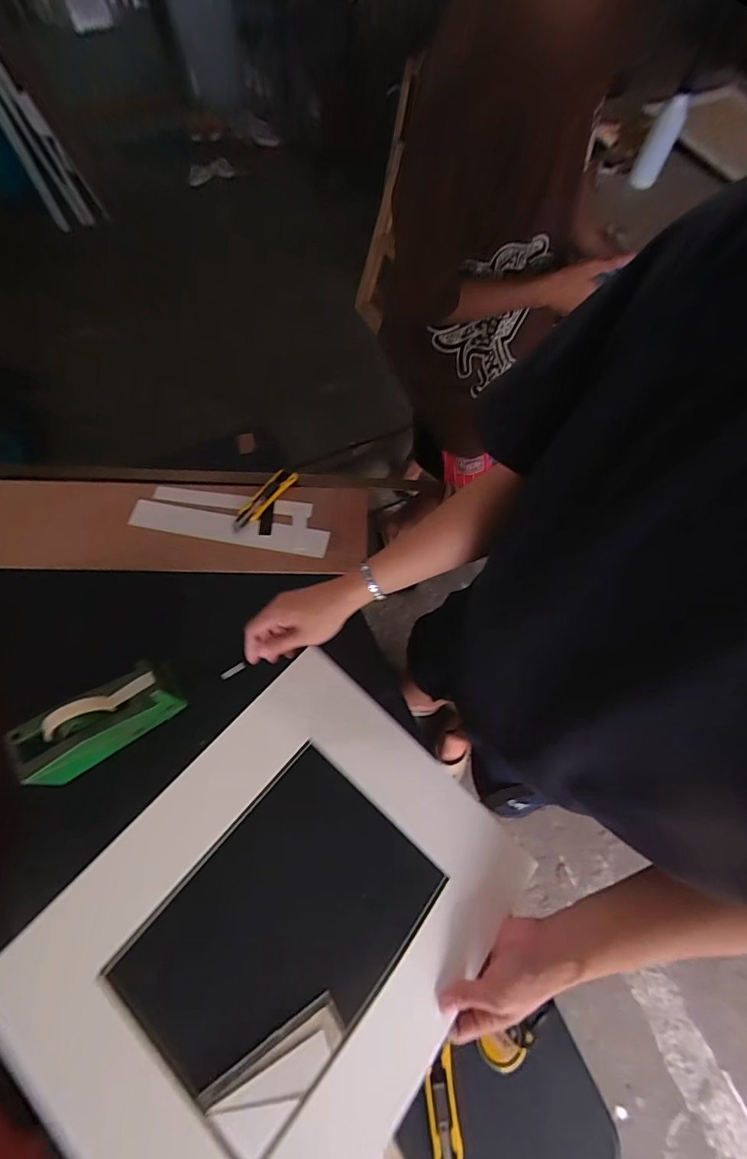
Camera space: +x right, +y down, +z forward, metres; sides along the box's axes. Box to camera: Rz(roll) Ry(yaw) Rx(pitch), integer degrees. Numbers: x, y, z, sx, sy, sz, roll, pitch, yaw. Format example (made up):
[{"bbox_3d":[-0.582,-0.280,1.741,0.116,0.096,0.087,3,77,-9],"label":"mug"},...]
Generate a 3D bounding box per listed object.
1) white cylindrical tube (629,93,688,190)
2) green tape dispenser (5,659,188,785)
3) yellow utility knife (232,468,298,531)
[{"bbox_3d":[0.752,-1.150,1.199,0.076,0.188,0.073,31,46,13],"label":"white cylindrical tube"},{"bbox_3d":[-0.381,0.193,0.631,0.203,0.093,0.078,-33,70,-14],"label":"green tape dispenser"},{"bbox_3d":[-0.203,-0.148,0.840,0.036,0.020,0.151,35,70,14],"label":"yellow utility knife"}]

